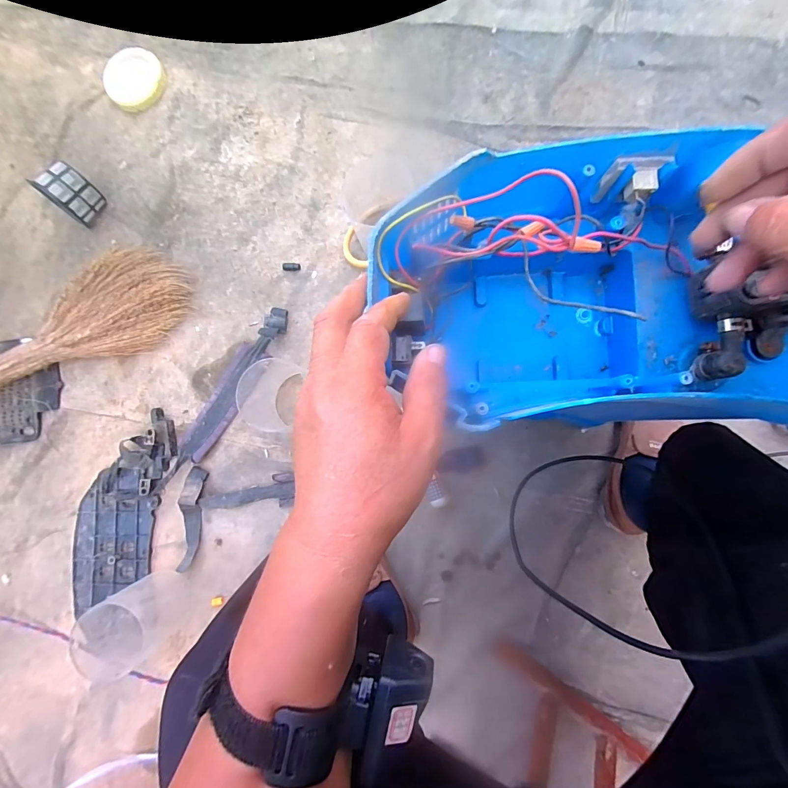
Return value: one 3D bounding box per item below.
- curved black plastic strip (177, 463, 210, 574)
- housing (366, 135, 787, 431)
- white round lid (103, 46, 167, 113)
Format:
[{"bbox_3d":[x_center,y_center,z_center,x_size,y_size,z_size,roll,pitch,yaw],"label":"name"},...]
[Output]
[{"bbox_3d":[-0.393,0.241,0.725,0.034,0.038,0.195,8,87,7],"label":"curved black plastic strip"},{"bbox_3d":[0.167,-0.081,0.285,0.349,0.131,0.165,0,86,6],"label":"housing"},{"bbox_3d":[-0.557,-0.677,0.798,0.127,0.020,0.135,0,86,6],"label":"white round lid"}]

